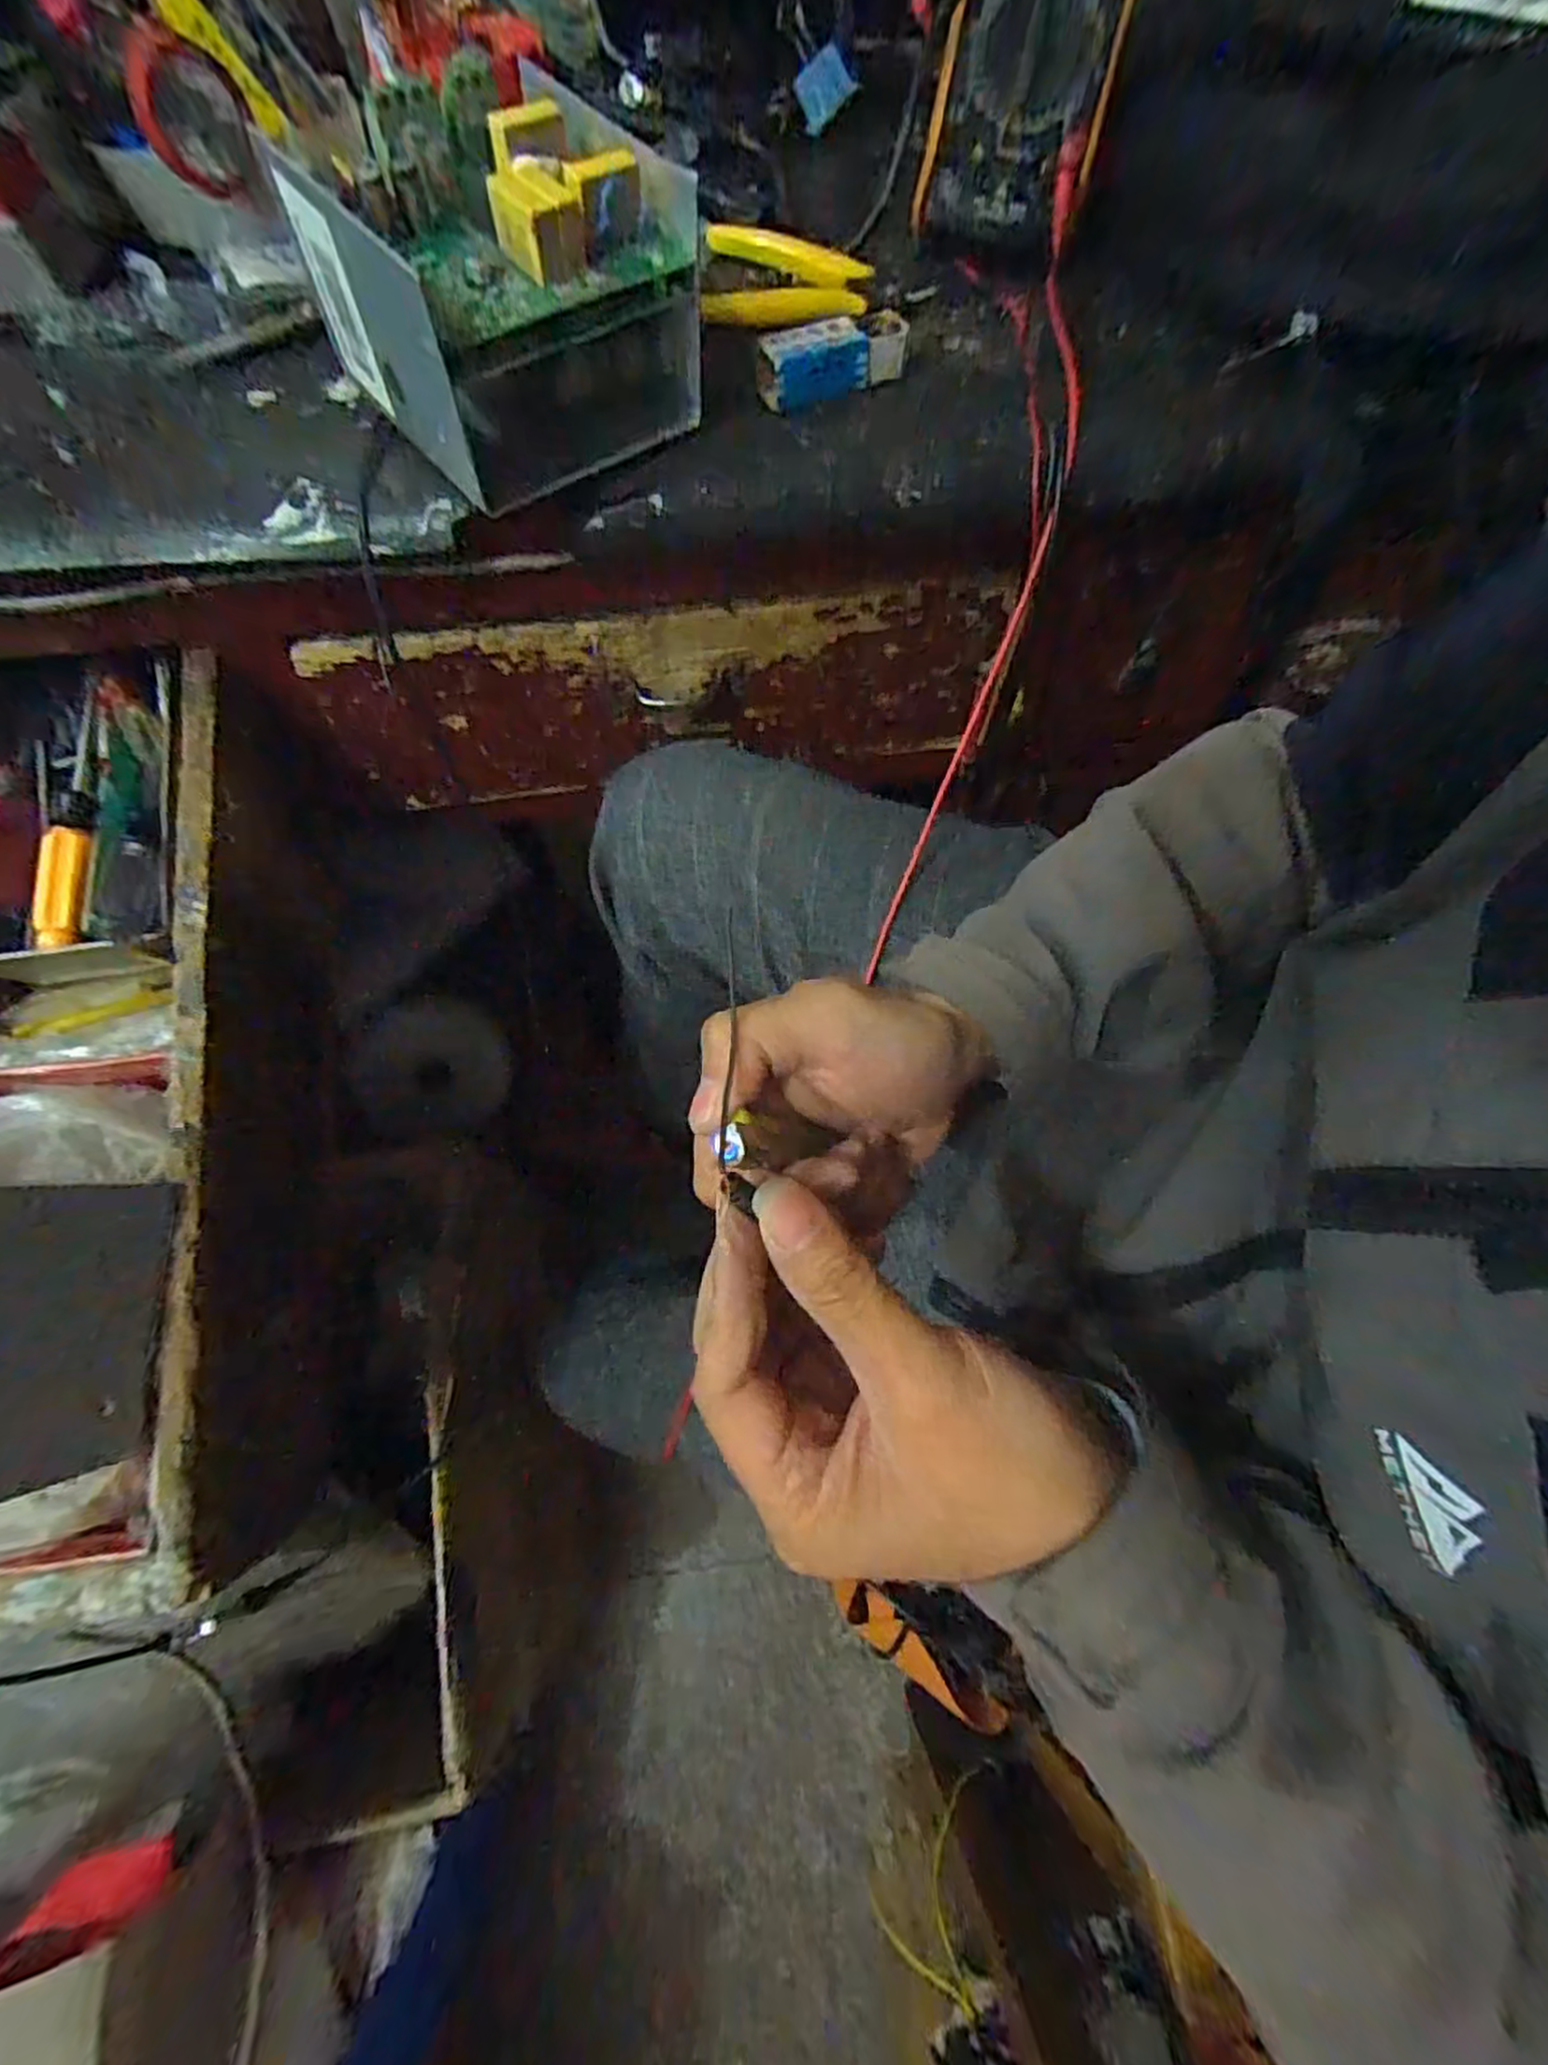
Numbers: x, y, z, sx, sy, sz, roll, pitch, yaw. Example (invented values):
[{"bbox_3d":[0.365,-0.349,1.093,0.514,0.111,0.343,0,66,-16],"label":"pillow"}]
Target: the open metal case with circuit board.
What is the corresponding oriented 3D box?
[{"bbox_3d":[-0.101,-0.285,0.286,0.119,0.081,0.114,-39,72,-16],"label":"open metal case with circuit board"}]

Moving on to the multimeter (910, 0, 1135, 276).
[{"bbox_3d":[0.121,-0.464,0.334,0.081,0.028,0.178,18,107,7],"label":"multimeter"}]

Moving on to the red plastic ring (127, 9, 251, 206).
[{"bbox_3d":[-0.262,-0.411,0.329,0.048,0.051,0.014,5,66,2],"label":"red plastic ring"}]

